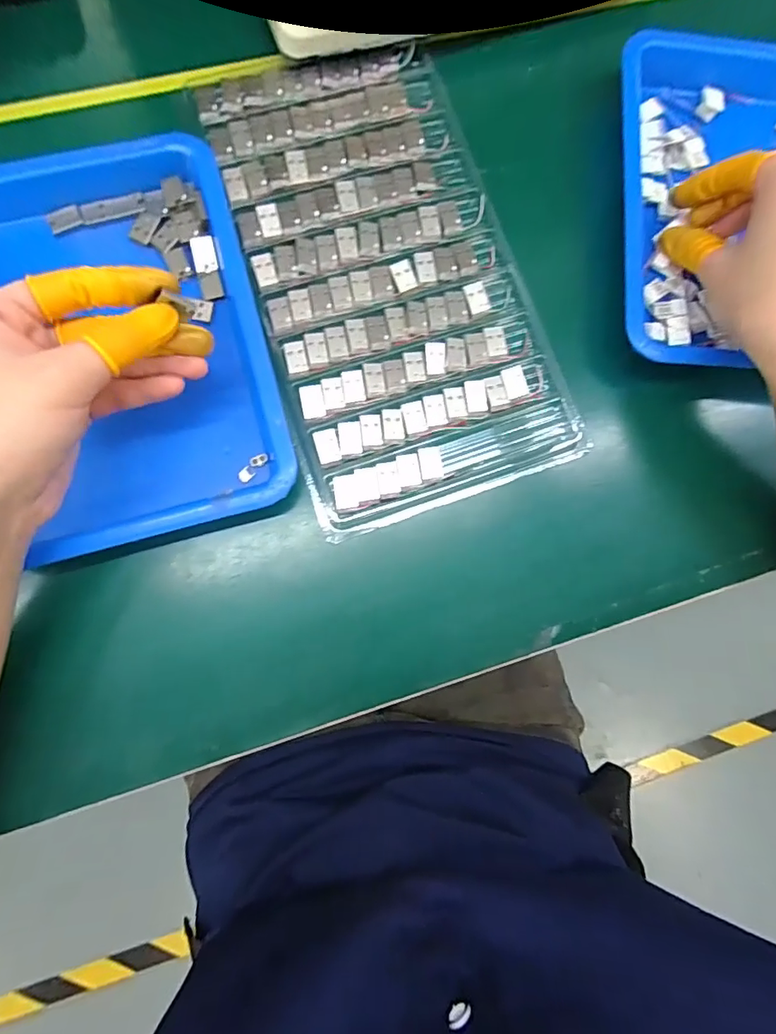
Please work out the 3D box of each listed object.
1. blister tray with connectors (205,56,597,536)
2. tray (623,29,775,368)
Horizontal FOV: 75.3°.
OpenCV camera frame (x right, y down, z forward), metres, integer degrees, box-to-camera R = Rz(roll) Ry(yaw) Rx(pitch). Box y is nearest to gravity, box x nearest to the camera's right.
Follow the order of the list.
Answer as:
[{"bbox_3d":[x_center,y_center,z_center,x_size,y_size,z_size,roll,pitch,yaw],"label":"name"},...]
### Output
[{"bbox_3d":[-0.004,-0.143,0.297,0.156,0.007,0.279,-20,87,-7],"label":"blister tray with connectors"},{"bbox_3d":[0.227,-0.201,0.316,0.172,0.031,0.220,3,84,-5],"label":"tray"}]

